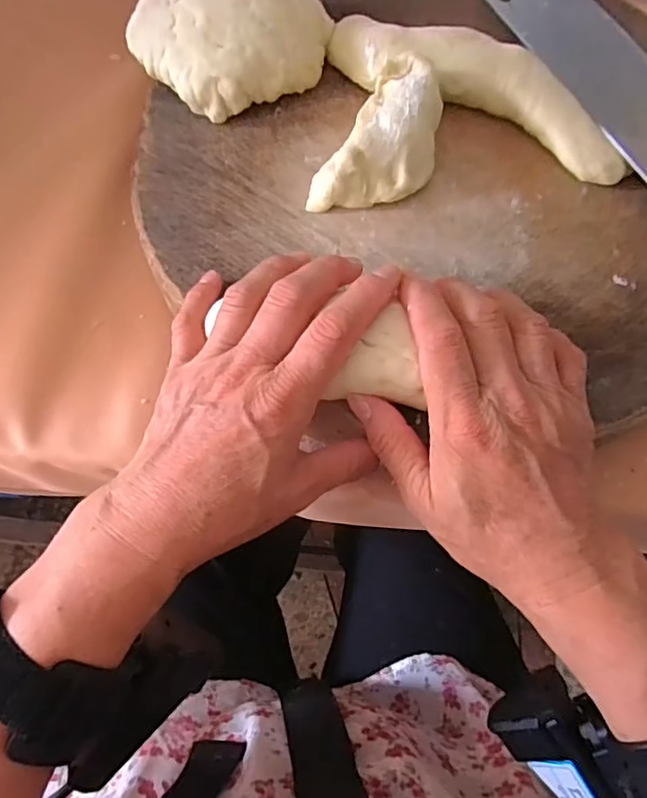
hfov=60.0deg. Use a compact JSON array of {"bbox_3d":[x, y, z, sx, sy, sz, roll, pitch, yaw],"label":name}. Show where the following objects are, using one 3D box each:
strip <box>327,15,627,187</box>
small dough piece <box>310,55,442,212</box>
[{"bbox_3d":[0.091,-0.182,0.328,0.183,0.020,0.053,28,71,8],"label":"strip"},{"bbox_3d":[0.035,-0.136,0.303,0.047,0.034,0.092,32,72,9],"label":"small dough piece"}]

